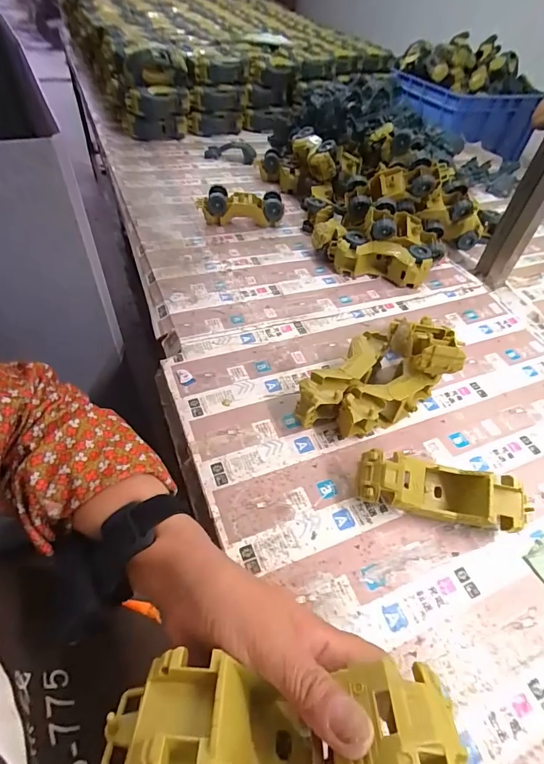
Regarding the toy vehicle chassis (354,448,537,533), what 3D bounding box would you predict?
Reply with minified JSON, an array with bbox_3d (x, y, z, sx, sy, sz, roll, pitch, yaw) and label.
[{"bbox_3d":[0.175,0.117,0.399,0.171,0.060,0.054,12,49,3],"label":"toy vehicle chassis"}]

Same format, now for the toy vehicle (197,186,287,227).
[{"bbox_3d":[-0.065,-0.360,0.792,0.172,0.056,0.066,0,49,-7],"label":"toy vehicle"}]

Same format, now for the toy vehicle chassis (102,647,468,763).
[{"bbox_3d":[0.004,0.176,0.192,0.170,0.053,0.059,0,49,2],"label":"toy vehicle chassis"}]

